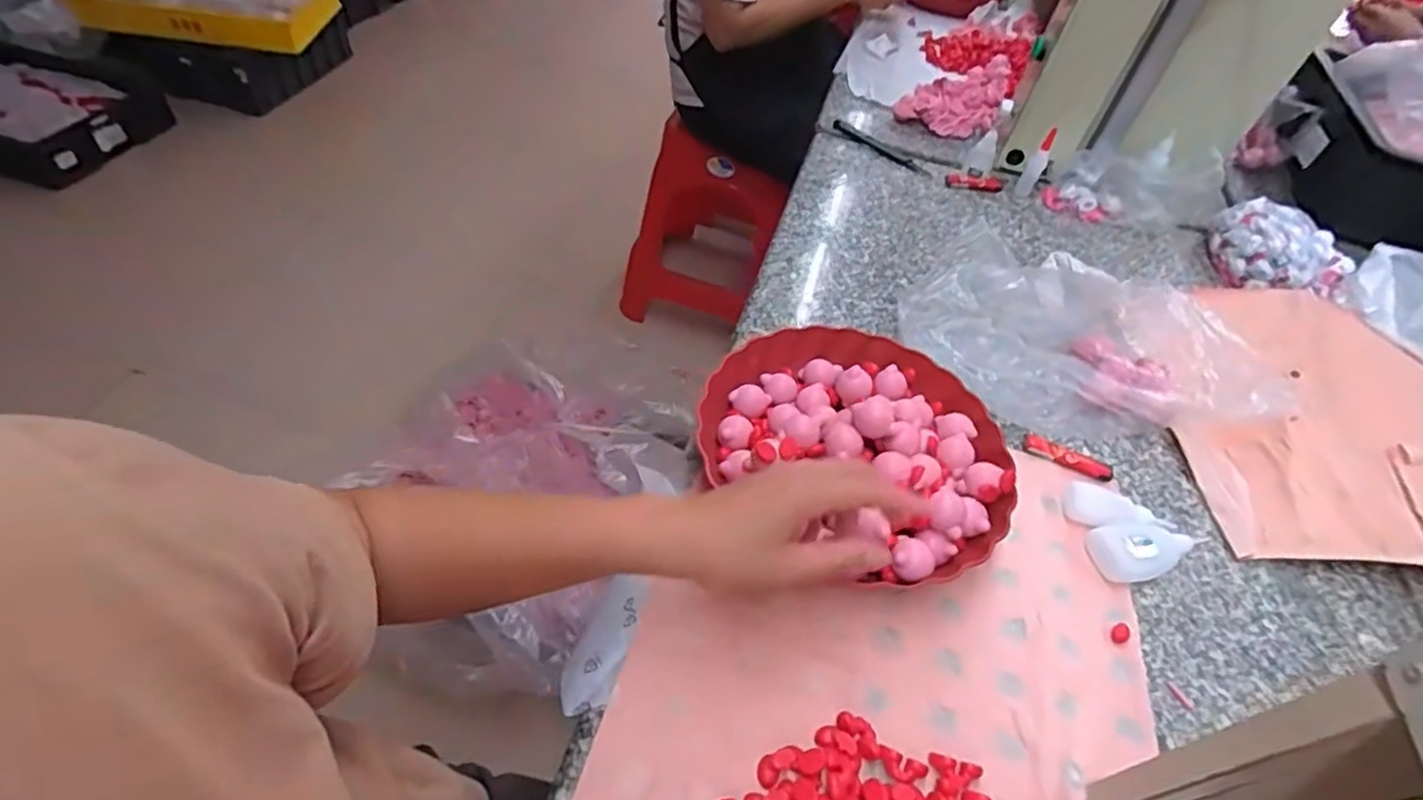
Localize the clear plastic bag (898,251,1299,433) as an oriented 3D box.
[{"bbox_3d":[0.354,-0.066,0.652,0.314,0.088,0.189,11,48,0],"label":"clear plastic bag"}]

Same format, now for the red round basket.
[{"bbox_3d":[0.112,0.042,0.545,0.232,0.079,0.234,0,50,-1],"label":"red round basket"}]

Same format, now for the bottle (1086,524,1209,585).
[{"bbox_3d":[0.353,0.122,0.533,0.110,0.027,0.044,1,49,-9],"label":"bottle"}]

